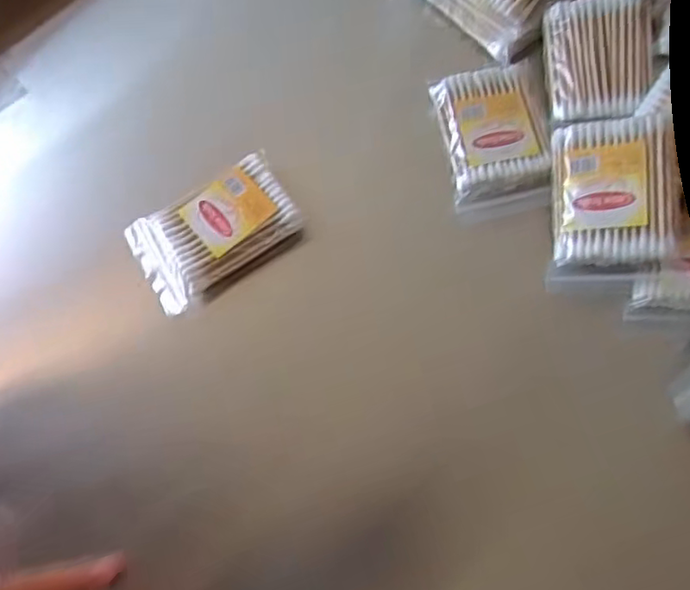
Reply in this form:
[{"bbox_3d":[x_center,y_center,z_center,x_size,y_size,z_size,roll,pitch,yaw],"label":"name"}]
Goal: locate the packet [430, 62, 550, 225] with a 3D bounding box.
[{"bbox_3d":[0.086,-0.088,0.351,0.058,0.019,0.086,-8,68,0],"label":"packet"}]

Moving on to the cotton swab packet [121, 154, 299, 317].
[{"bbox_3d":[-0.074,-0.035,0.348,0.089,0.026,0.059,-30,69,-9],"label":"cotton swab packet"}]

